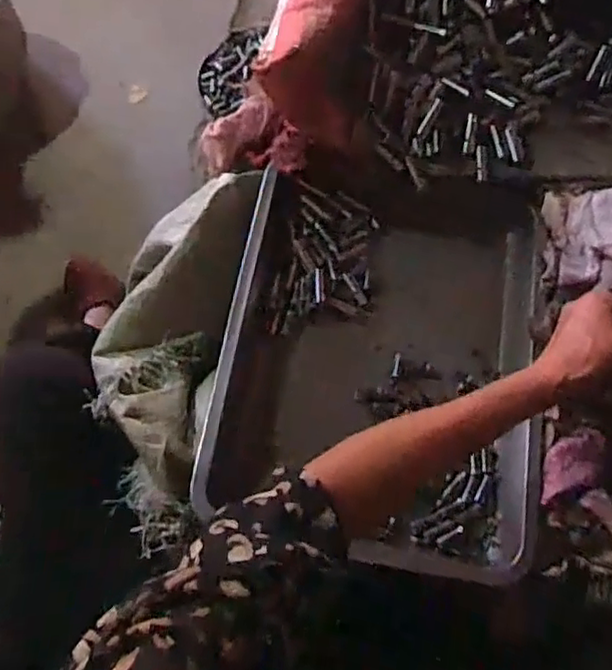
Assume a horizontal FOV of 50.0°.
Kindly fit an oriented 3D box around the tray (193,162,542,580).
[{"bbox_3d":[0.071,0.018,0.595,0.277,0.065,0.350,8,70,6],"label":"tray"}]

